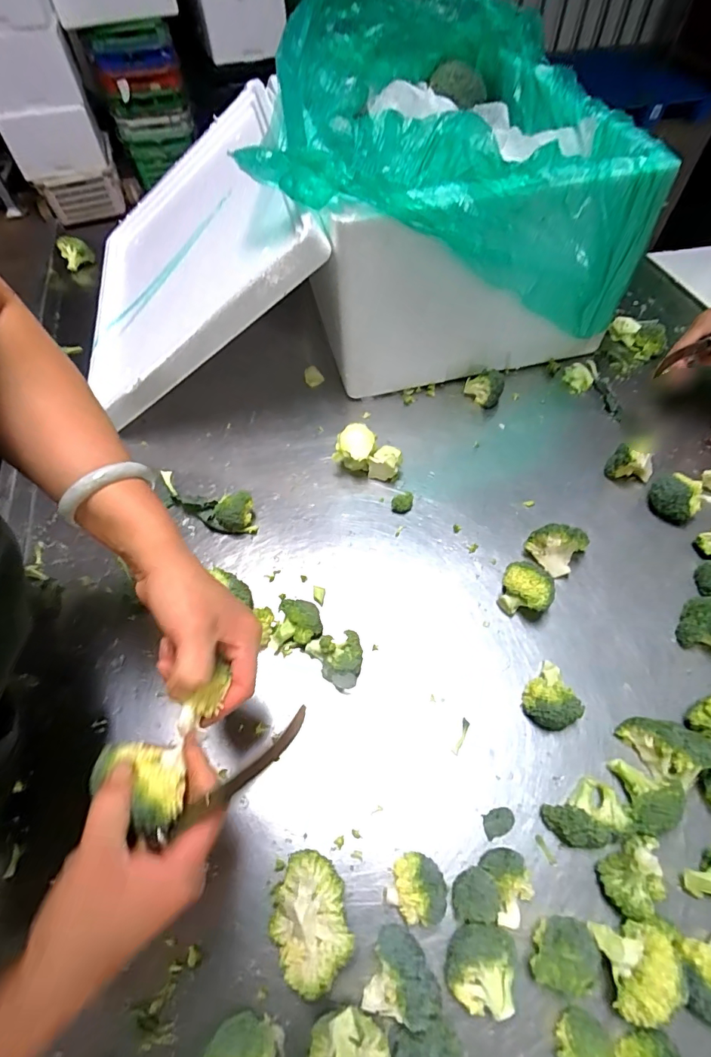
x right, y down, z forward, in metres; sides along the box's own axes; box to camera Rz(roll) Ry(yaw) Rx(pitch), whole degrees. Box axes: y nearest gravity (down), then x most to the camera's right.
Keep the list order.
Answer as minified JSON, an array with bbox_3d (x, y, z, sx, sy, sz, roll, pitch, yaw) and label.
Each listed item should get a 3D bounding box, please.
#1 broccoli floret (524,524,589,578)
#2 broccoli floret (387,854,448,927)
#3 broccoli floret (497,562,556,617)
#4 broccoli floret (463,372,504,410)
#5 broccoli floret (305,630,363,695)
[{"bbox_3d":[0.238,0.019,0.538,0.051,0.046,0.054,-33,62,-18],"label":"broccoli floret"},{"bbox_3d":[0.051,0.295,0.377,0.044,0.037,0.044,-1,57,1],"label":"broccoli floret"},{"bbox_3d":[0.188,0.069,0.506,0.052,0.051,0.043,14,59,10],"label":"broccoli floret"},{"bbox_3d":[0.194,-0.215,0.691,0.056,0.045,0.048,14,59,11],"label":"broccoli floret"},{"bbox_3d":[-0.016,0.134,0.476,0.048,0.046,0.063,-33,62,-18],"label":"broccoli floret"}]

